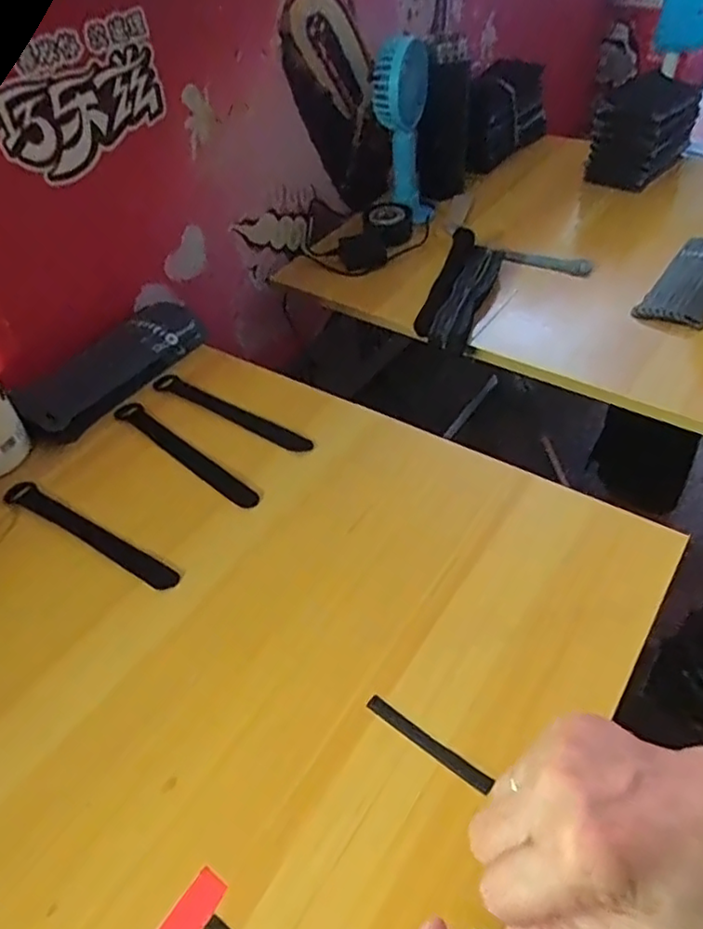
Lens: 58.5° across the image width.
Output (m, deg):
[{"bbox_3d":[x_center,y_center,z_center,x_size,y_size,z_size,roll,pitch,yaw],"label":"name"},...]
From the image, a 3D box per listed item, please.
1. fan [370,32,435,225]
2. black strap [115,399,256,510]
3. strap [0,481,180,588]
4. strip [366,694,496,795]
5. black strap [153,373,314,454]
[{"bbox_3d":[0.069,-0.428,0.832,0.079,0.230,0.087,-1,47,5],"label":"fan"},{"bbox_3d":[-0.151,-0.013,0.561,0.188,0.004,0.022,32,57,31],"label":"black strap"},{"bbox_3d":[-0.214,0.054,0.505,0.194,0.005,0.023,23,49,26],"label":"strap"},{"bbox_3d":[0.045,0.164,0.371,0.083,0.006,0.010,28,55,28],"label":"strip"},{"bbox_3d":[-0.117,-0.054,0.591,0.199,0.004,0.024,25,54,27],"label":"black strap"}]

